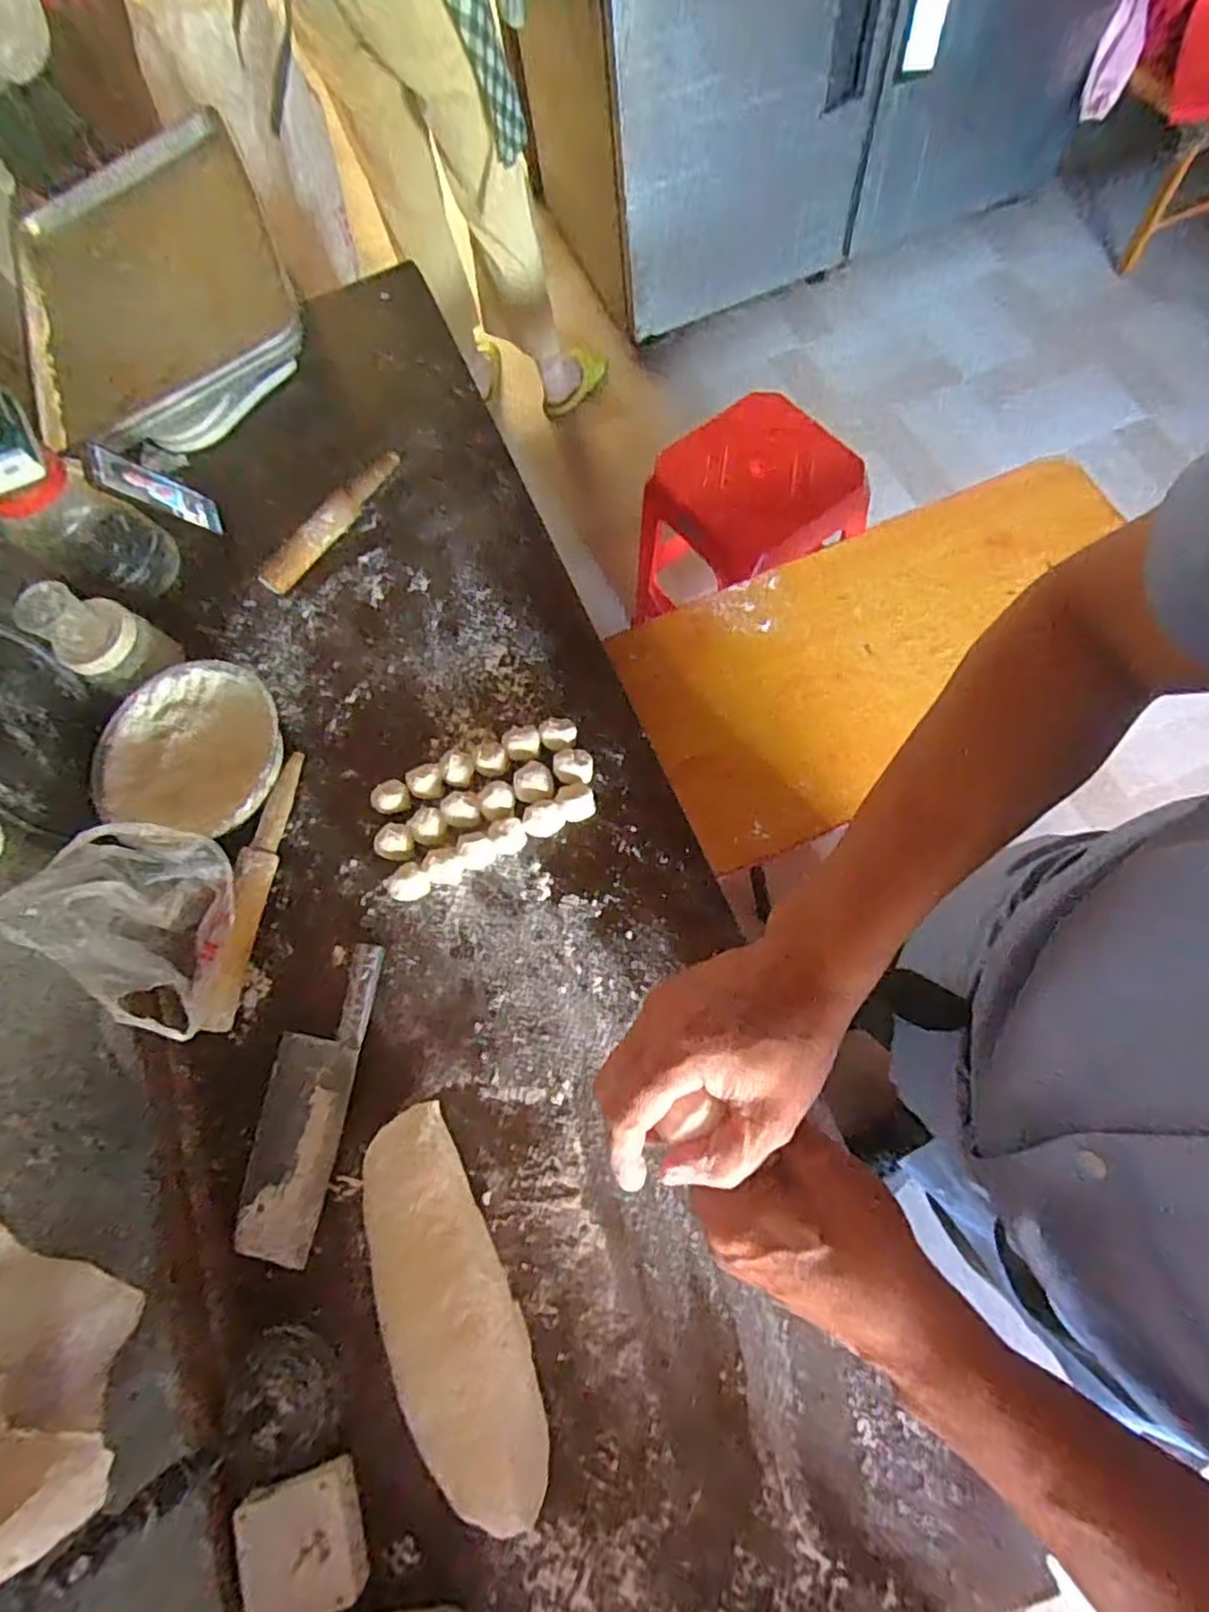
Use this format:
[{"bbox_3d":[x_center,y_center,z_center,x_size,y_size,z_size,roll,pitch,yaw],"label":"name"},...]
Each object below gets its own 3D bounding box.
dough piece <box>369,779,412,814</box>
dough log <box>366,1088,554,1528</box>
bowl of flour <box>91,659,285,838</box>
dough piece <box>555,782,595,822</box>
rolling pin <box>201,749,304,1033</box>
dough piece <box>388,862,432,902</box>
[{"bbox_3d":[-0.239,-0.007,0.791,0.041,0.034,0.036,-20,69,0],"label":"dough piece"},{"bbox_3d":[-0.137,0.422,0.594,0.102,0.069,0.302,-27,70,-3],"label":"dough log"},{"bbox_3d":[-0.473,-0.069,0.819,0.222,0.049,0.193,8,70,6],"label":"bowl of flour"},{"bbox_3d":[-0.031,-0.006,0.762,0.038,0.025,0.043,-23,70,-1],"label":"dough piece"},{"bbox_3d":[-0.384,0.085,0.767,0.032,0.028,0.300,6,69,5],"label":"rolling pin"},{"bbox_3d":[-0.209,0.083,0.749,0.041,0.039,0.031,-40,71,-7],"label":"dough piece"}]

